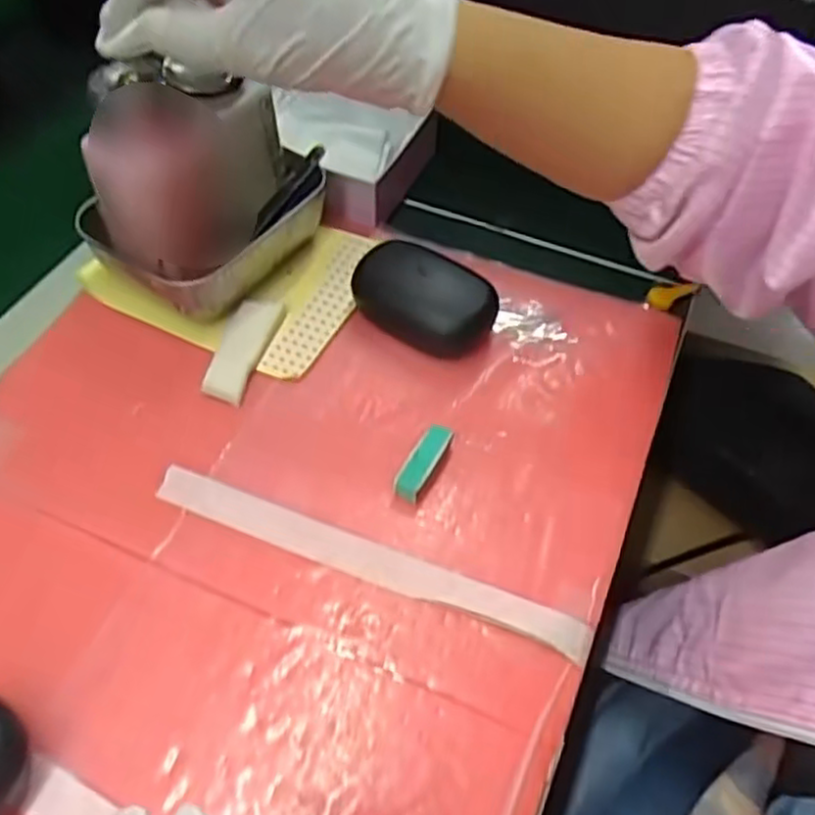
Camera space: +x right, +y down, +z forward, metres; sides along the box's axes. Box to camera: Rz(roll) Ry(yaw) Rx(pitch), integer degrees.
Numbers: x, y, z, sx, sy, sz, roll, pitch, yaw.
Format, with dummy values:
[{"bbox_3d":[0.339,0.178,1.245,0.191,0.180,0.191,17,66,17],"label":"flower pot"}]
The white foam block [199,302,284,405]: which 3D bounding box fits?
[{"bbox_3d":[-0.094,-0.035,0.408,0.023,0.010,0.069,16,55,8],"label":"white foam block"}]

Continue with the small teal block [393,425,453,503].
[{"bbox_3d":[0.008,0.029,0.364,0.014,0.015,0.041,28,58,16],"label":"small teal block"}]

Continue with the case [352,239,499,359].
[{"bbox_3d":[0.012,-0.063,0.416,0.082,0.034,0.047,26,57,15],"label":"case"}]

